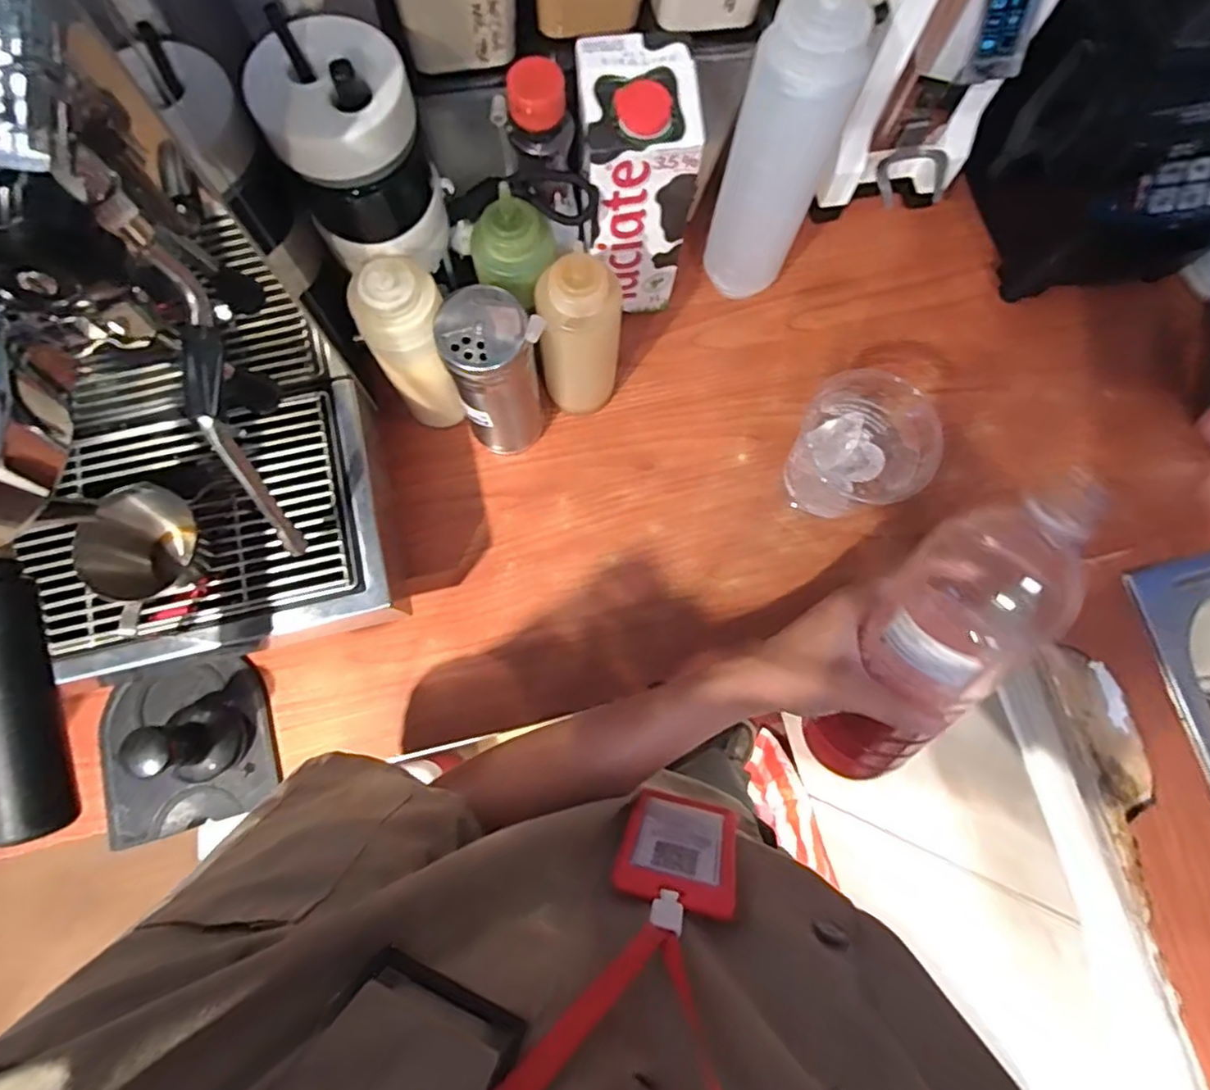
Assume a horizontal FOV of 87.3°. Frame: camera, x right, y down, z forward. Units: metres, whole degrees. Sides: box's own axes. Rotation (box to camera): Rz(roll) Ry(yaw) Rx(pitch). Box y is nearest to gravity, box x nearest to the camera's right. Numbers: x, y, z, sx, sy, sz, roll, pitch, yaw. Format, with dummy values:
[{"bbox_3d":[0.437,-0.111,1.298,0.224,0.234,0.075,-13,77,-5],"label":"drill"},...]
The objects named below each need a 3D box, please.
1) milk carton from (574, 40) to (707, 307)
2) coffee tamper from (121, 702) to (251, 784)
[{"bbox_3d":[0.020,-0.264,0.495,0.074,0.206,0.076,-10,78,-4],"label":"milk carton"},{"bbox_3d":[-0.300,0.144,0.454,0.055,0.085,0.057,-1,77,-2],"label":"coffee tamper"}]

